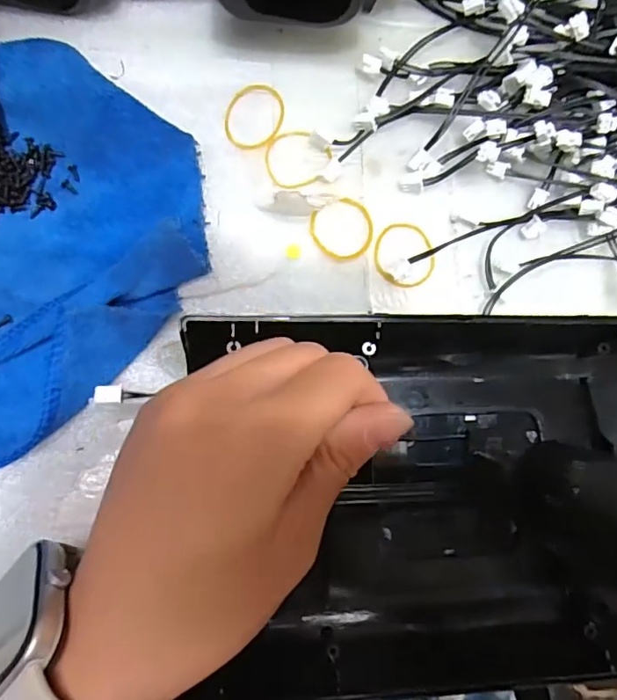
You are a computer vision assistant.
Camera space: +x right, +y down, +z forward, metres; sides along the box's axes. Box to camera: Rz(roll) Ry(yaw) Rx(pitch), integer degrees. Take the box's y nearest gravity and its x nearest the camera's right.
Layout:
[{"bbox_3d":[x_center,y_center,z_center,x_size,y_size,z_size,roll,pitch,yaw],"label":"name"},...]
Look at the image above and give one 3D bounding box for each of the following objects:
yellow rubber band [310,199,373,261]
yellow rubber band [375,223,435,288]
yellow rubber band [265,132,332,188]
[{"bbox_3d":[0.016,-0.055,0.247,0.028,0.004,0.027,0,87,-3],"label":"yellow rubber band"},{"bbox_3d":[0.045,-0.044,0.245,0.029,0.004,0.030,1,84,-8],"label":"yellow rubber band"},{"bbox_3d":[-0.006,-0.087,0.243,0.027,0.004,0.028,1,84,-8],"label":"yellow rubber band"}]

